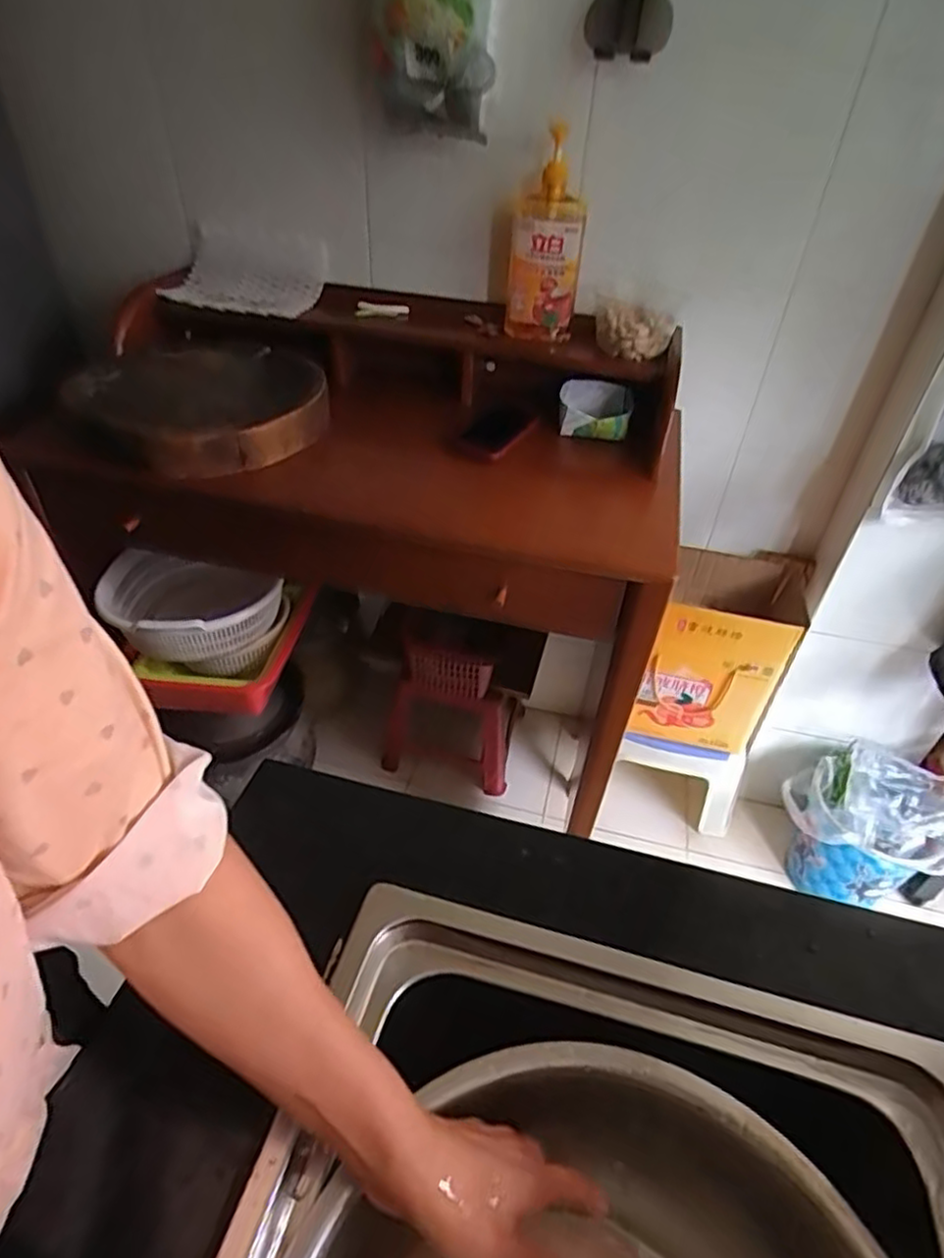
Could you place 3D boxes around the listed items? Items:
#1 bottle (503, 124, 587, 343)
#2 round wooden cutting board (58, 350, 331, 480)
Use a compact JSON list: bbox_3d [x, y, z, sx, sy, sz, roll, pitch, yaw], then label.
[{"bbox_3d":[0.101,-0.533,0.950,0.108,0.222,0.080,1,40,5],"label":"bottle"},{"bbox_3d":[-0.373,-0.322,0.962,0.316,0.066,0.303,-2,40,1],"label":"round wooden cutting board"}]

